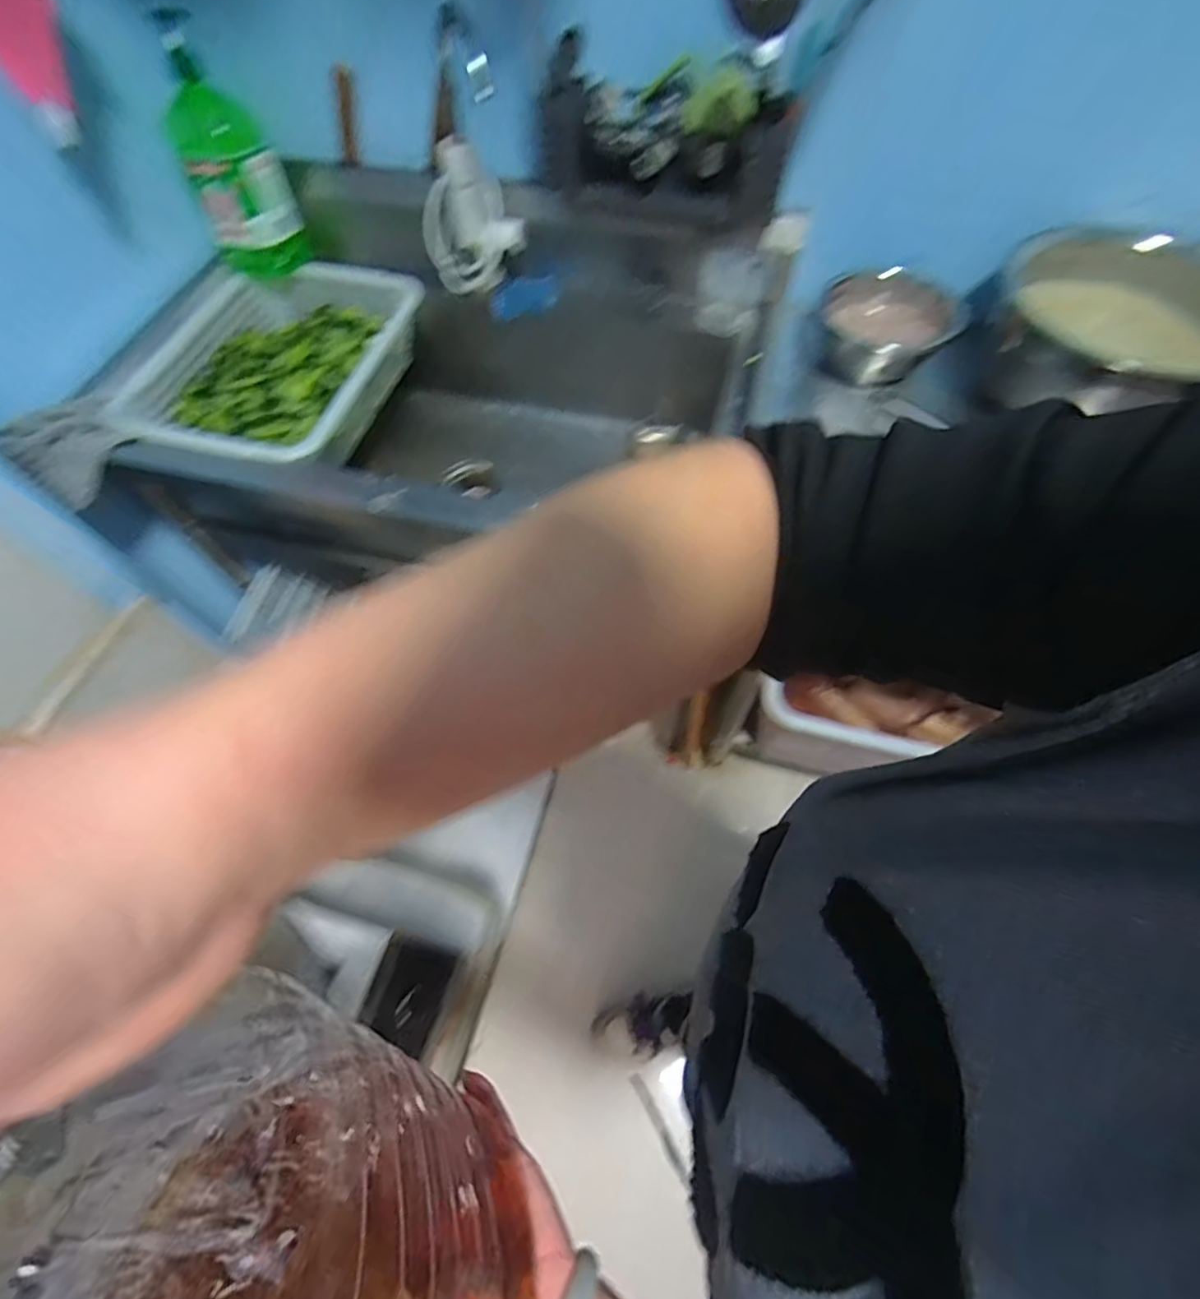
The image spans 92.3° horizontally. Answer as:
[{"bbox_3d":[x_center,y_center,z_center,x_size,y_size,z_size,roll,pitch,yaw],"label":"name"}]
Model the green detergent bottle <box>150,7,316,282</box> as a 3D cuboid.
[{"bbox_3d":[-0.617,-0.798,0.969,0.147,0.294,0.112,-25,64,-12],"label":"green detergent bottle"}]

